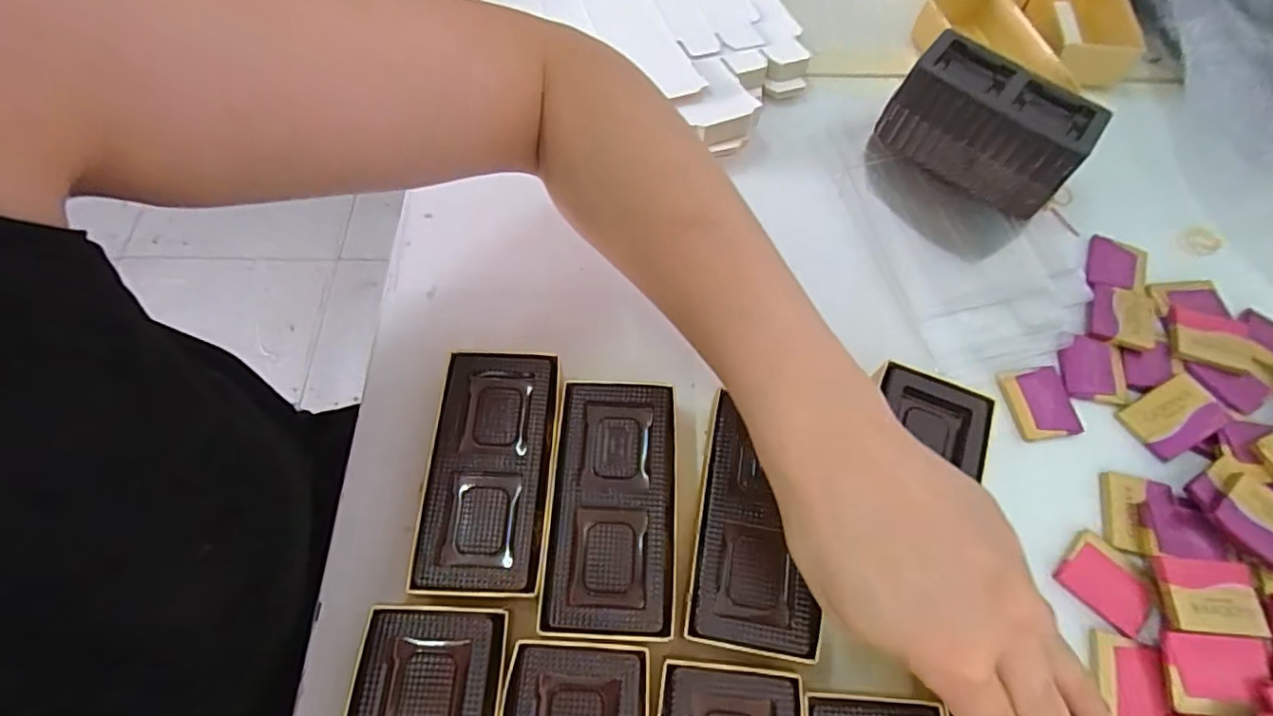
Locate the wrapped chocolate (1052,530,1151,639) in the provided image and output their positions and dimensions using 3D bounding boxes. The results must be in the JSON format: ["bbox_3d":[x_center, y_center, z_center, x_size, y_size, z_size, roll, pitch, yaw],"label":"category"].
[{"bbox_3d":[0.225,0.106,0.274,0.039,0.004,0.034,40,71,17],"label":"wrapped chocolate"}]

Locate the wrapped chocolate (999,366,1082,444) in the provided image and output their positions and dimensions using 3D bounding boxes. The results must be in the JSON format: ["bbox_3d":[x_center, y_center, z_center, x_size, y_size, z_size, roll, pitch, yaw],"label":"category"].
[{"bbox_3d":[0.219,0.025,0.312,0.035,0.005,0.038,-9,65,-4],"label":"wrapped chocolate"}]

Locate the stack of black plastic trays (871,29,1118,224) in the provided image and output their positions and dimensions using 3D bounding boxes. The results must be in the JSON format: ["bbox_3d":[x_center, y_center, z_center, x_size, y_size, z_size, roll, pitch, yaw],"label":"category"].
[{"bbox_3d":[0.215,-0.144,0.355,0.110,0.053,0.056,36,70,16],"label":"stack of black plastic trays"}]

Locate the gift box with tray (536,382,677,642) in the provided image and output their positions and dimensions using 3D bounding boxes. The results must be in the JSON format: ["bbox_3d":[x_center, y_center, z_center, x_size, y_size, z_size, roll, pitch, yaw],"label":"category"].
[{"bbox_3d":[-0.010,0.070,0.272,0.058,0.028,0.112,2,65,2],"label":"gift box with tray"}]

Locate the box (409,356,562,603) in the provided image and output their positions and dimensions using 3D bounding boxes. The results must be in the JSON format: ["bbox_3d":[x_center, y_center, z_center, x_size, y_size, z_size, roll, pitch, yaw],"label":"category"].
[{"bbox_3d":[-0.069,0.055,0.279,0.057,0.030,0.112,2,65,1],"label":"box"}]

